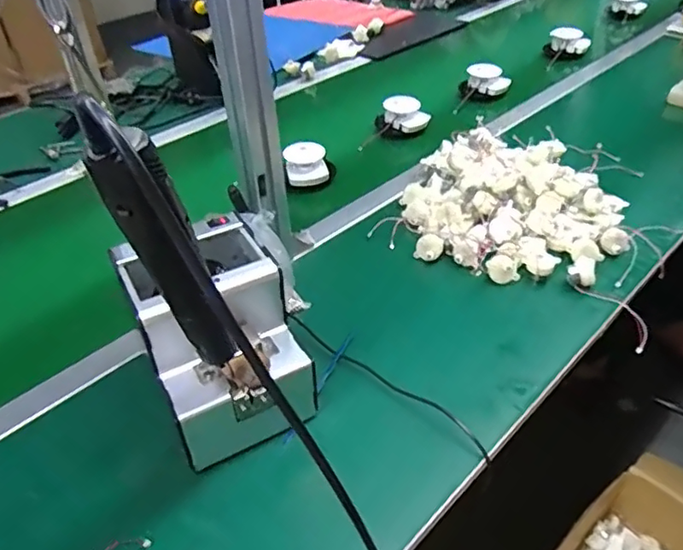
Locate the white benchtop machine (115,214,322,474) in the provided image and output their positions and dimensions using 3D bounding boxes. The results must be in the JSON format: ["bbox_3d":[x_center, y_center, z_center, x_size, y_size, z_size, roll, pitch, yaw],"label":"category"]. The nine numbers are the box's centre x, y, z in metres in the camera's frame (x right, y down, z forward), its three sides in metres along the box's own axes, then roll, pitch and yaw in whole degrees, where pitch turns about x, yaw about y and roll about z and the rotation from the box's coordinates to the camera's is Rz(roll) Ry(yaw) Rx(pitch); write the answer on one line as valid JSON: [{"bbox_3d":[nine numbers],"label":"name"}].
[{"bbox_3d":[-0.114,0.057,0.542,0.138,0.154,0.175,-21,44,-22],"label":"white benchtop machine"}]

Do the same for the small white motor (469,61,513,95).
[{"bbox_3d":[0.291,-0.387,1.130,0.088,0.044,0.061,9,41,14],"label":"small white motor"}]

